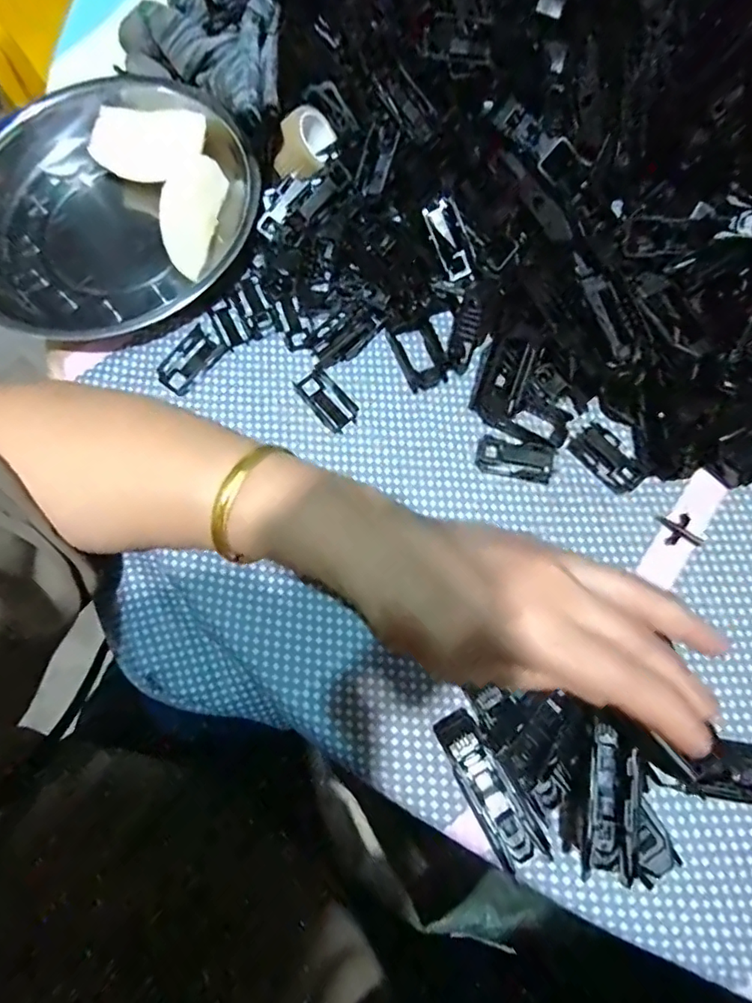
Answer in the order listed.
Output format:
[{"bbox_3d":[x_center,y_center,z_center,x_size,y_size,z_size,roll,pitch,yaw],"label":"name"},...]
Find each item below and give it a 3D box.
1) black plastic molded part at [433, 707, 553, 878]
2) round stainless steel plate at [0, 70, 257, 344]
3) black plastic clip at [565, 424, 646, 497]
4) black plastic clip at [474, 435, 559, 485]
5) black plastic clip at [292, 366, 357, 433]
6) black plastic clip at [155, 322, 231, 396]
[{"bbox_3d":[0.051,0.129,0.241,0.020,0.012,0.066,-28,74,-7],"label":"black plastic molded part"},{"bbox_3d":[-0.163,-0.174,0.328,0.175,0.036,0.178,0,73,1],"label":"round stainless steel plate"},{"bbox_3d":[0.125,-0.022,0.290,0.020,0.004,0.040,-39,76,-10],"label":"black plastic clip"},{"bbox_3d":[0.076,-0.024,0.292,0.040,0.004,0.021,12,74,5],"label":"black plastic clip"},{"bbox_3d":[-0.028,-0.058,0.305,0.020,0.004,0.039,-38,76,-10],"label":"black plastic clip"},{"bbox_3d":[-0.107,-0.082,0.313,0.023,0.007,0.040,36,77,12],"label":"black plastic clip"}]

